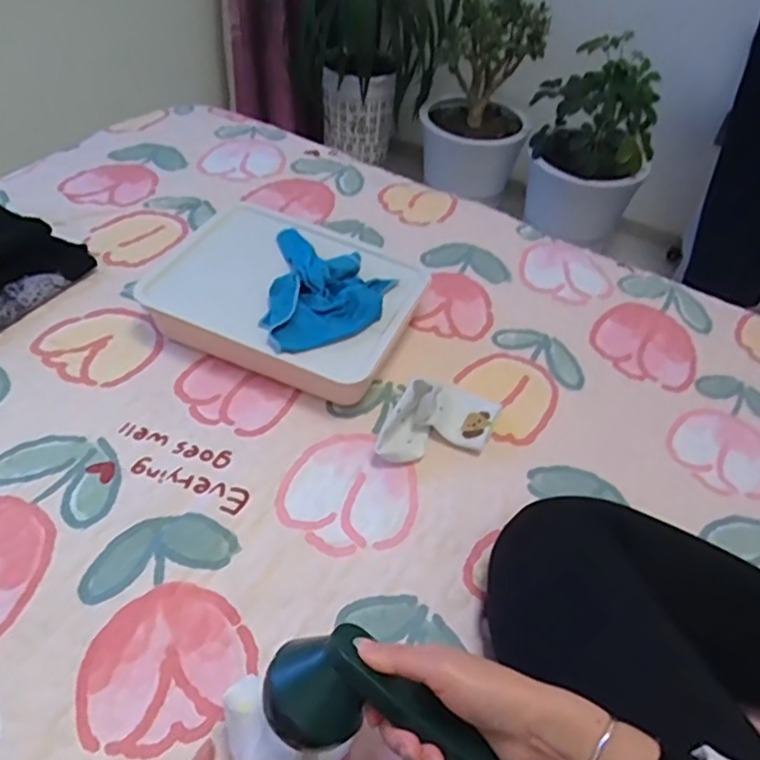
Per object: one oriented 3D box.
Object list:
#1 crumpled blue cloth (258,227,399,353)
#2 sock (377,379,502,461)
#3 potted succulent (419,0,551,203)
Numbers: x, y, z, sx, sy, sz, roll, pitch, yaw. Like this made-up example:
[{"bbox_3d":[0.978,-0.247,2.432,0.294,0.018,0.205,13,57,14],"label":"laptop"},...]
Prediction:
[{"bbox_3d":[-0.061,-0.116,0.746,0.142,0.034,0.204,5,47,-2],"label":"crumpled blue cloth"},{"bbox_3d":[0.071,0.044,0.682,0.098,0.057,0.135,27,52,16],"label":"sock"},{"bbox_3d":[0.268,-0.756,1.690,0.280,0.504,0.254,11,47,4],"label":"potted succulent"}]

